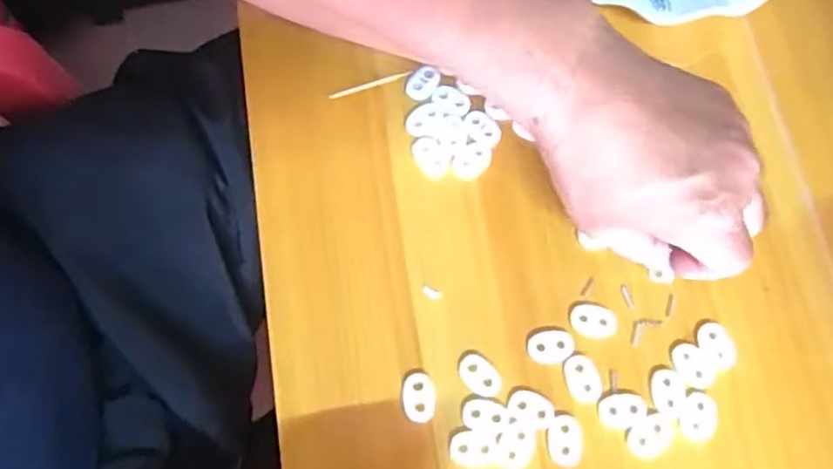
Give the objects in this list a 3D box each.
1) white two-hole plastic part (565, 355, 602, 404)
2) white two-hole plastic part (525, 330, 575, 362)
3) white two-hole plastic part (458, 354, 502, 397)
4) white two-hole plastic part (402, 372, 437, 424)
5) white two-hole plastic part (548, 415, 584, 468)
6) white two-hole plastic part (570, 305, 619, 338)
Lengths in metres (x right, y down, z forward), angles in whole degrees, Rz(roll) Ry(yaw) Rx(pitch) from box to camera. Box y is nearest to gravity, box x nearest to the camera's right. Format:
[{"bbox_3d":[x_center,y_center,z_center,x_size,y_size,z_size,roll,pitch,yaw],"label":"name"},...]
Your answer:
[{"bbox_3d":[0.084,0.072,0.349,0.016,0.004,0.024,-18,74,-7],"label":"white two-hole plastic part"},{"bbox_3d":[0.068,0.056,0.354,0.024,0.004,0.015,-2,73,-2],"label":"white two-hole plastic part"},{"bbox_3d":[0.032,0.070,0.349,0.024,0.004,0.014,43,76,11],"label":"white two-hole plastic part"},{"bbox_3d":[0.001,0.081,0.346,0.016,0.004,0.024,-3,73,-2],"label":"white two-hole plastic part"},{"bbox_3d":[0.073,0.100,0.340,0.017,0.004,0.023,7,73,1],"label":"white two-hole plastic part"},{"bbox_3d":[0.091,0.045,0.359,0.024,0.004,0.016,11,73,2],"label":"white two-hole plastic part"}]

